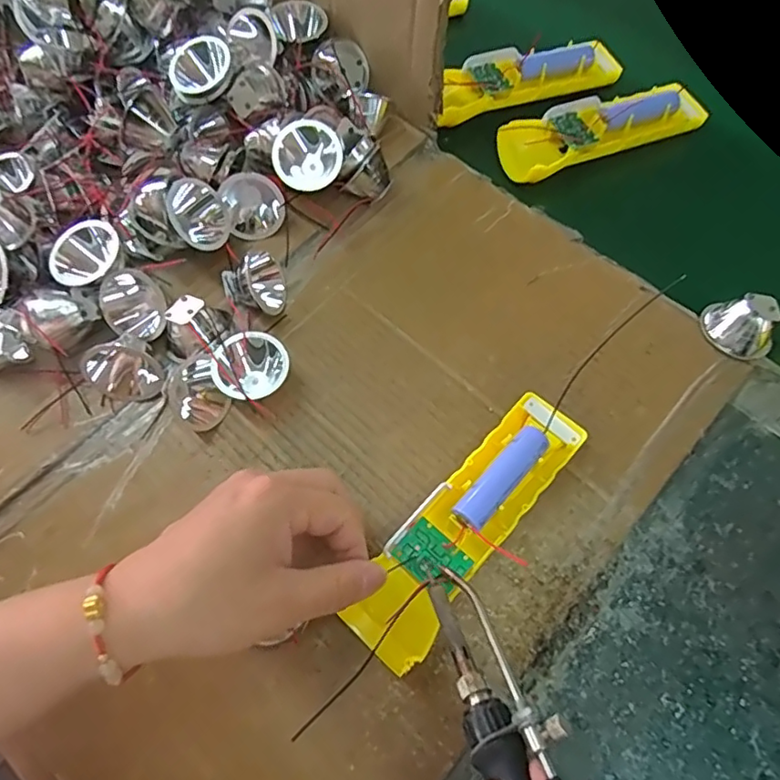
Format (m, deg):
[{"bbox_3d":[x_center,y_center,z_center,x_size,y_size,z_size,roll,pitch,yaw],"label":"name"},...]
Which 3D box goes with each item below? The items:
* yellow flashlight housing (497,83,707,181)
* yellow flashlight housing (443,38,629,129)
[{"bbox_3d":[0.154,-0.194,0.418,0.148,0.026,0.046,-20,67,-7],"label":"yellow flashlight housing"},{"bbox_3d":[0.104,-0.247,0.442,0.146,0.024,0.041,-17,66,-6],"label":"yellow flashlight housing"}]

